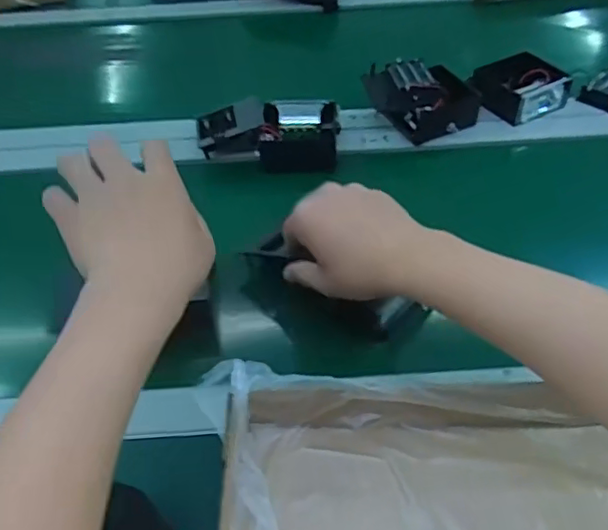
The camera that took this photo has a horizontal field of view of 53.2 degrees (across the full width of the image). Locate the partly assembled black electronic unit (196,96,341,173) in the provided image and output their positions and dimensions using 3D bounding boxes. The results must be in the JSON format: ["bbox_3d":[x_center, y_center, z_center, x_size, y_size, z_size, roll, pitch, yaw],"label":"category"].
[{"bbox_3d":[-0.042,-0.152,0.692,0.160,0.040,0.093,3,47,4],"label":"partly assembled black electronic unit"}]

